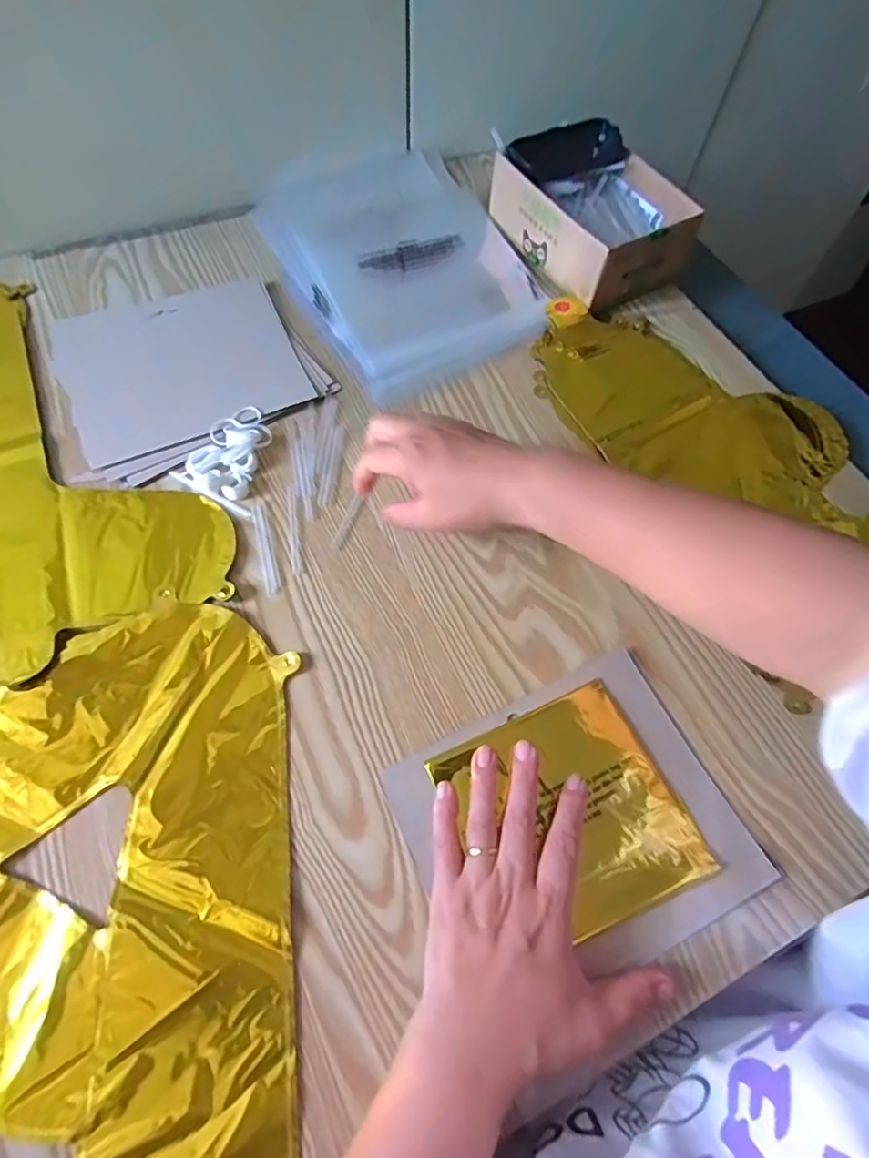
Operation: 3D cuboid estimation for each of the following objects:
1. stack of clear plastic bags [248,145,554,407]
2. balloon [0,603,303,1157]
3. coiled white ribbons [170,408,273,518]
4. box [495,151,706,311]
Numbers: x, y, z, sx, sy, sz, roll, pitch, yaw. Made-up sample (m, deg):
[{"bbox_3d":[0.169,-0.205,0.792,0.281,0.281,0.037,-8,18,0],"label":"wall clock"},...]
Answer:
[{"bbox_3d":[-0.033,-0.331,0.582,0.228,0.014,0.316,-24,68,-14],"label":"stack of clear plastic bags"},{"bbox_3d":[-0.204,0.173,0.329,0.369,0.009,0.330,26,66,9],"label":"balloon"},{"bbox_3d":[-0.161,-0.101,0.464,0.071,0.012,0.085,27,66,10],"label":"coiled white ribbons"},{"bbox_3d":[0.156,-0.366,0.574,0.131,0.067,0.188,-28,69,-15],"label":"box"}]

